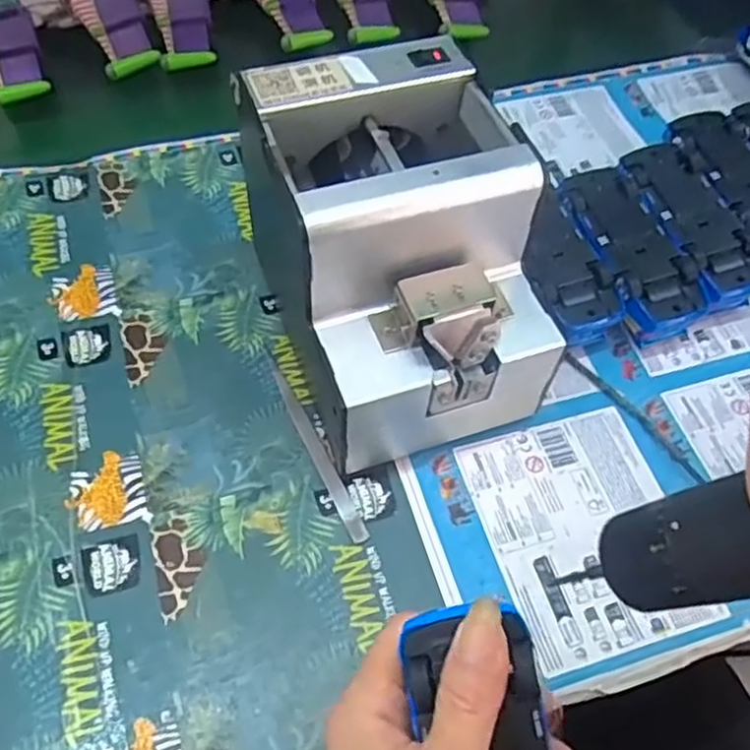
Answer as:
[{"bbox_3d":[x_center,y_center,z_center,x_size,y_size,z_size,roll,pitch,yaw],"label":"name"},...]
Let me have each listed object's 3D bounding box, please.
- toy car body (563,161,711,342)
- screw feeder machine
[{"bbox_3d":[0.165,-0.079,0.474,0.054,0.039,0.128,-15,60,-13],"label":"toy car body"},{"bbox_3d":[0.013,-0.063,0.397,0.123,0.146,0.171,-16,60,-13],"label":"screw feeder machine"}]

